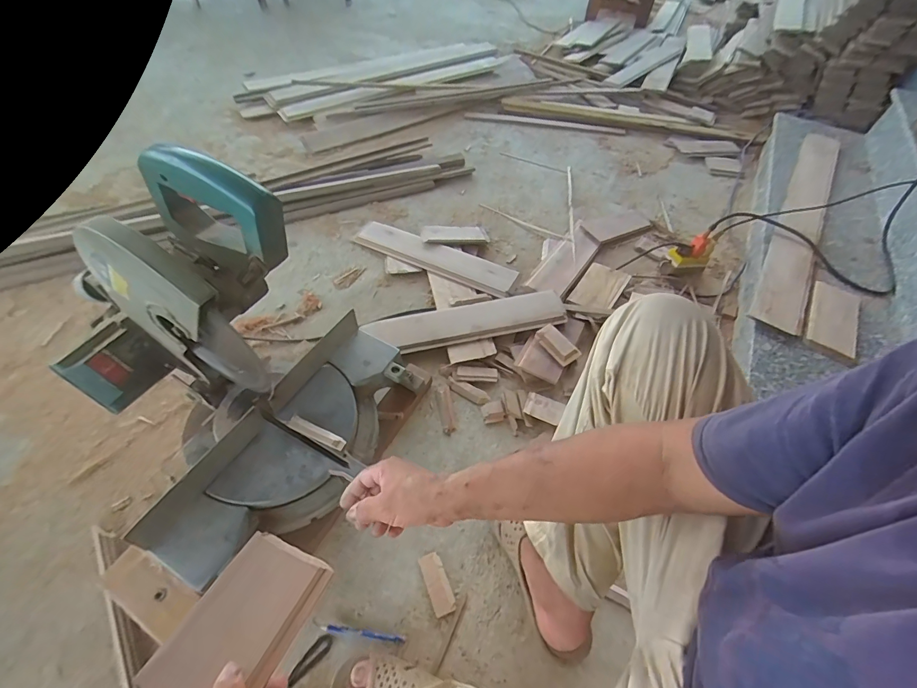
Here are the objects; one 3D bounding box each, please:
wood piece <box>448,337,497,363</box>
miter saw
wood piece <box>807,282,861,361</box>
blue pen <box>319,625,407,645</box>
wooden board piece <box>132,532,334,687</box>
[{"bbox_3d":[0.030,0.015,0.875,0.101,0.010,0.039,-14,73,-6],"label":"wood piece"},{"bbox_3d":[-0.315,0.007,0.533,0.363,0.414,0.427,26,56,14],"label":"miter saw"},{"bbox_3d":[0.787,-0.059,0.857,0.094,0.012,0.202,29,57,16],"label":"wood piece"},{"bbox_3d":[-0.136,0.414,0.587,0.120,0.007,0.009,9,53,2],"label":"blue pen"},{"bbox_3d":[-0.203,0.264,0.396,0.096,0.009,0.147,27,38,4],"label":"wooden board piece"}]

